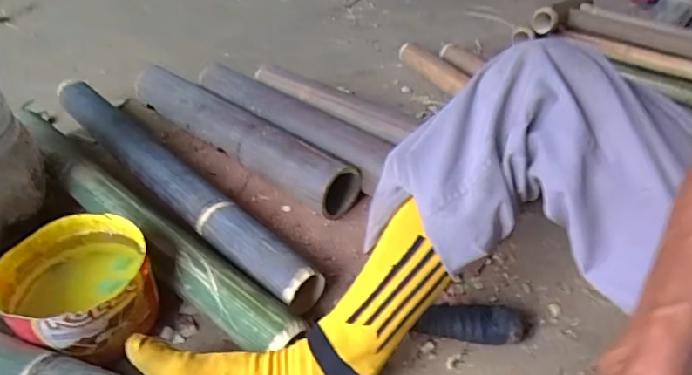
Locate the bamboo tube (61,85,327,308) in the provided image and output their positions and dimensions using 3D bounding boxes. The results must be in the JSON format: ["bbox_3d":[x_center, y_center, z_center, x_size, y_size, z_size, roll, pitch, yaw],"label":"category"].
[{"bbox_3d":[-0.276,-0.017,0.755,0.075,0.067,0.655,-32,50,-33],"label":"bamboo tube"}]

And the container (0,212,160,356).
[{"bbox_3d":[-0.300,0.118,0.566,0.156,0.096,0.152,26,46,27],"label":"container"}]

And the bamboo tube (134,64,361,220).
[{"bbox_3d":[-0.186,-0.089,0.816,0.488,0.085,0.082,29,47,30],"label":"bamboo tube"}]

